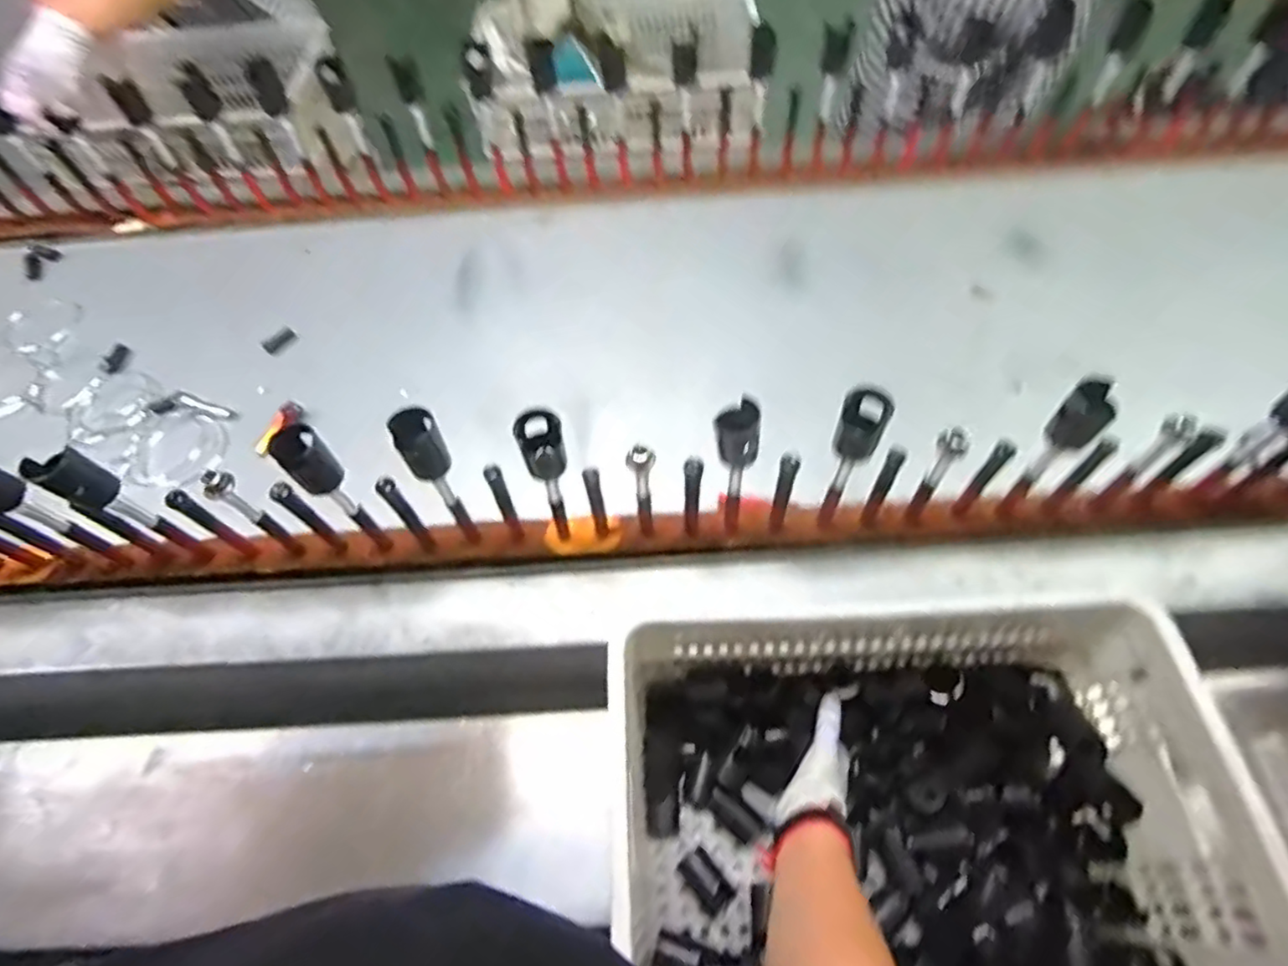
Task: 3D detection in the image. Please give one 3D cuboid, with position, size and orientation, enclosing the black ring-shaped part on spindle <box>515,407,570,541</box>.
[{"bbox_3d":[-0.094,0.001,0.667,0.043,0.217,0.043,-1,61,2],"label":"black ring-shaped part on spindle"}]

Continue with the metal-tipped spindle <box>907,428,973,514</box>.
[{"bbox_3d":[0.298,-0.001,0.681,0.027,0.187,0.017,34,67,19],"label":"metal-tipped spindle"}]

